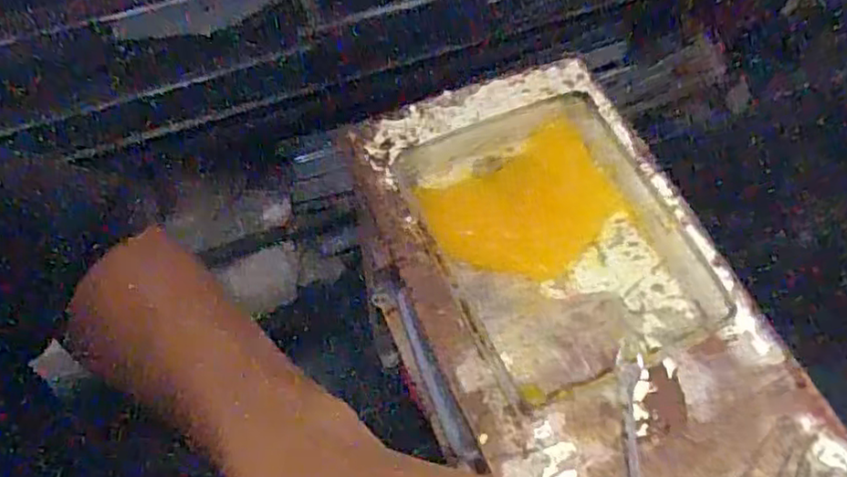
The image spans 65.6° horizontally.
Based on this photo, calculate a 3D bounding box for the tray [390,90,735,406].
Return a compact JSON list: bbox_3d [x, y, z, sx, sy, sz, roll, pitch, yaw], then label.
[{"bbox_3d":[0.173,-0.002,0.844,0.307,0.075,0.376,-21,64,-14],"label":"tray"}]

